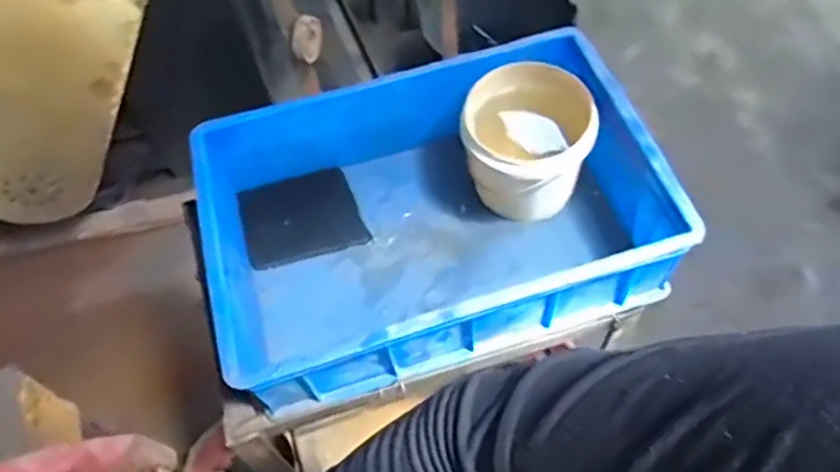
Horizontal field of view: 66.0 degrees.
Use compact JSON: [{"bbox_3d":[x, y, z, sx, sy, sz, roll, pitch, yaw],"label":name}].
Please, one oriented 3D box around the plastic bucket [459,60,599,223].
[{"bbox_3d":[0.133,-0.105,0.825,0.150,0.162,0.147,0,59,2],"label":"plastic bucket"}]

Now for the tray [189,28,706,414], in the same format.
[{"bbox_3d":[0.010,-0.024,0.800,0.506,0.183,0.332,-16,59,-7],"label":"tray"}]

